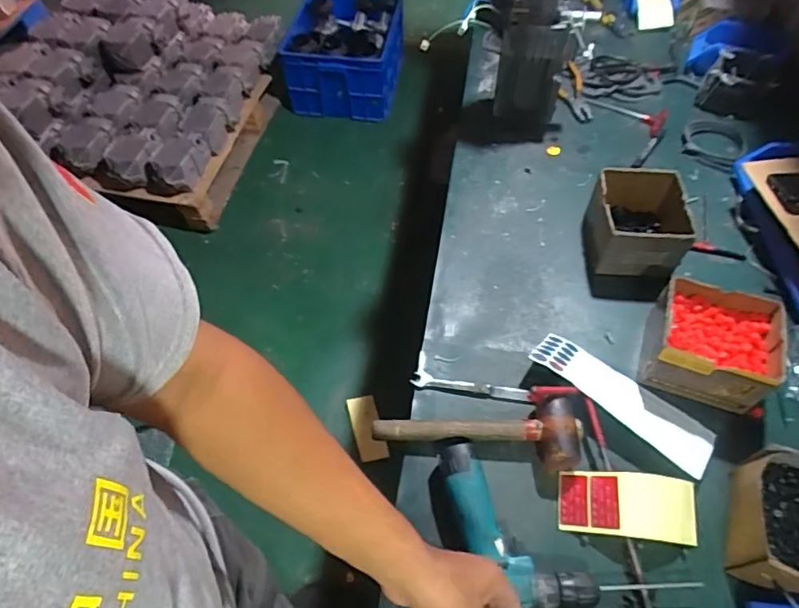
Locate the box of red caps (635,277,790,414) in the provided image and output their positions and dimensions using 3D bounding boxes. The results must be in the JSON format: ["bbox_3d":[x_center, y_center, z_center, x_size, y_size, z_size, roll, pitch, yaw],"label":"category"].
[{"bbox_3d":[0.443,0.056,0.764,0.150,0.098,0.145,16,58,12],"label":"box of red caps"}]

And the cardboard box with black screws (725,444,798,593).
[{"bbox_3d":[0.465,0.265,0.634,0.130,0.082,0.155,15,57,10],"label":"cardboard box with black screws"}]

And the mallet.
[{"bbox_3d":[0.105,0.164,0.730,0.277,0.052,0.090,7,57,6],"label":"mallet"}]

